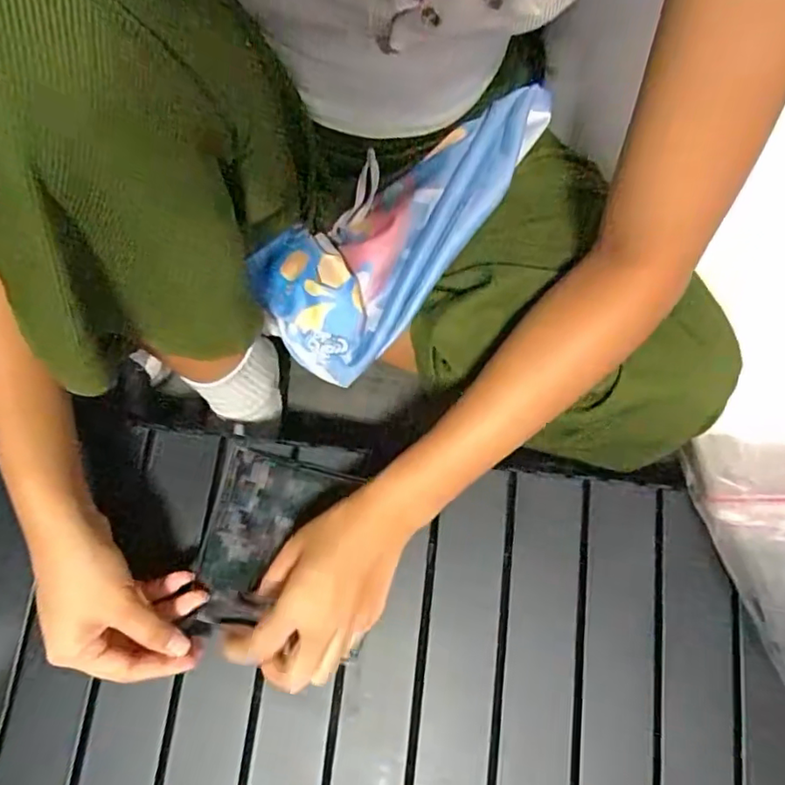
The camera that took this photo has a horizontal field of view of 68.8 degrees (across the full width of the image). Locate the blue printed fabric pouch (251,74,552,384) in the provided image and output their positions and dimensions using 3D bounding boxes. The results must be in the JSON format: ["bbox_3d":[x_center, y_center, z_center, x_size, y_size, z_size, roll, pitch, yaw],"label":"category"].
[{"bbox_3d":[0.006,-0.136,0.469,0.286,0.058,0.131,-40,80,14],"label":"blue printed fabric pouch"}]

